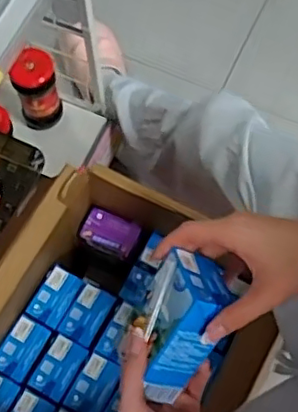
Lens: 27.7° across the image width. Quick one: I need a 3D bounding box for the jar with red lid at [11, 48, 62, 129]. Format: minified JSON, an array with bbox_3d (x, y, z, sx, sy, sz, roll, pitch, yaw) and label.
[{"bbox_3d":[-0.171,-0.176,0.927,0.062,0.140,0.059,0,68,-1],"label":"jar with red lid"}]

